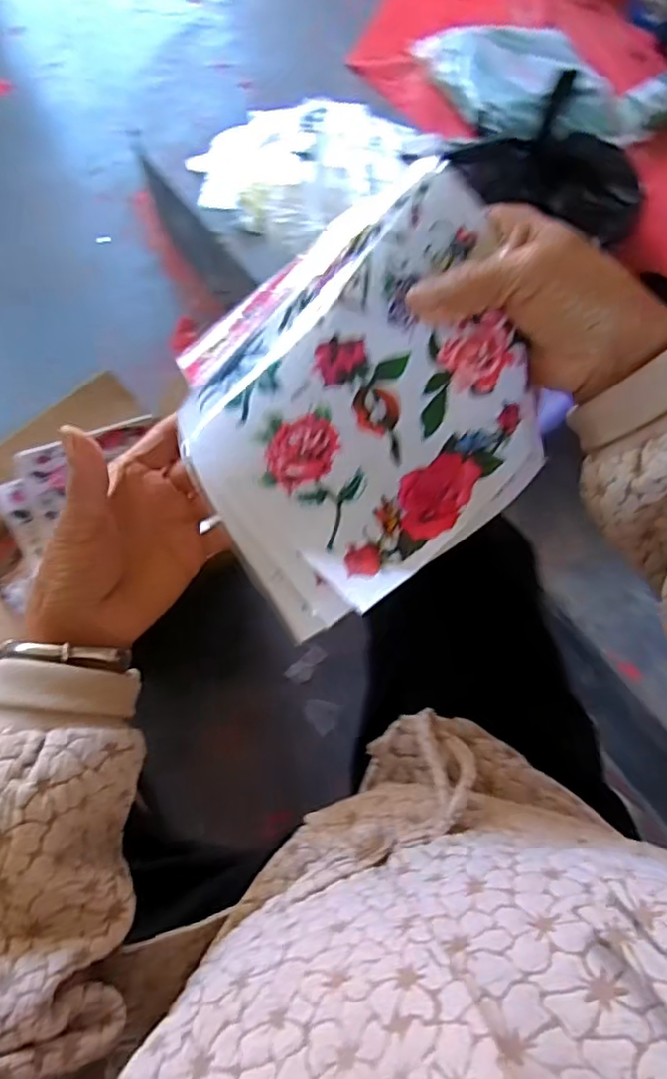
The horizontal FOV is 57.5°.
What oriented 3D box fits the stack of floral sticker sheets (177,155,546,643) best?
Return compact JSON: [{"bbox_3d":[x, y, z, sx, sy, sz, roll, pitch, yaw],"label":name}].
[{"bbox_3d":[0.018,-0.060,0.284,0.162,0.025,0.155,-26,91,4],"label":"stack of floral sticker sheets"}]

